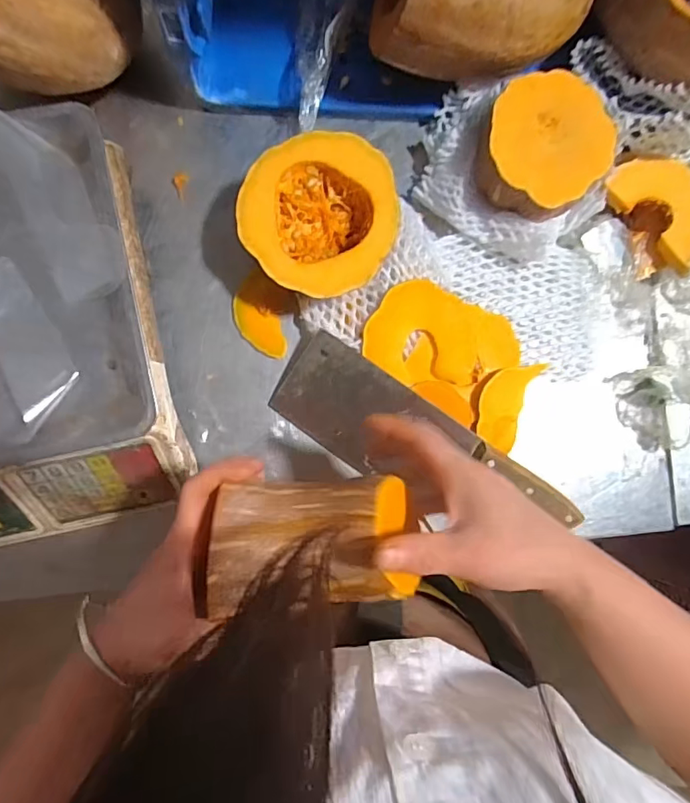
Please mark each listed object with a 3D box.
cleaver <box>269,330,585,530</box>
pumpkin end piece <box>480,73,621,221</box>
[{"bbox_3d":[0.072,0.050,0.475,0.289,0.025,0.088,35,85,-2],"label":"cleaver"},{"bbox_3d":[0.176,-0.226,0.463,0.117,0.054,0.108,0,87,-5],"label":"pumpkin end piece"}]

